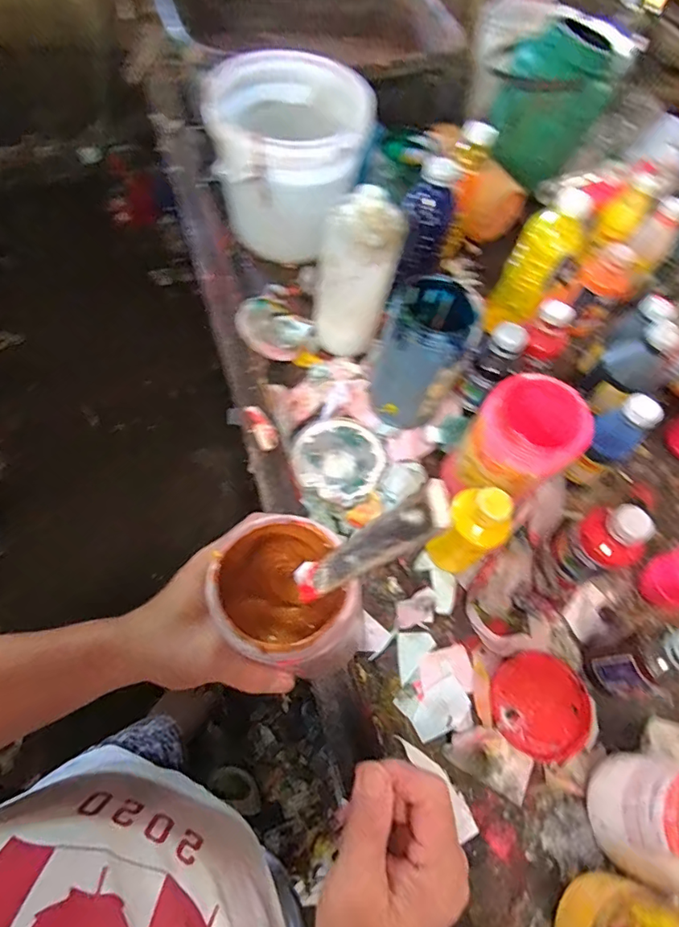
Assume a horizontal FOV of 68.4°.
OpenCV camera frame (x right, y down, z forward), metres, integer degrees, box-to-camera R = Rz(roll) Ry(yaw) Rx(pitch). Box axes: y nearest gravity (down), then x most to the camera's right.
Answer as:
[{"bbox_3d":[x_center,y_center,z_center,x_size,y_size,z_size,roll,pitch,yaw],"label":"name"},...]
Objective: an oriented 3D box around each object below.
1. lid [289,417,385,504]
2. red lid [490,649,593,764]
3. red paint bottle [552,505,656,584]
[{"bbox_3d":[0.000,-0.005,0.598,0.106,0.012,0.101,3,62,-6],"label":"lid"},{"bbox_3d":[0.201,0.241,0.499,0.095,0.006,0.093,3,62,-6],"label":"red lid"},{"bbox_3d":[0.265,0.082,0.508,0.059,0.099,0.058,3,62,-6],"label":"red paint bottle"}]

